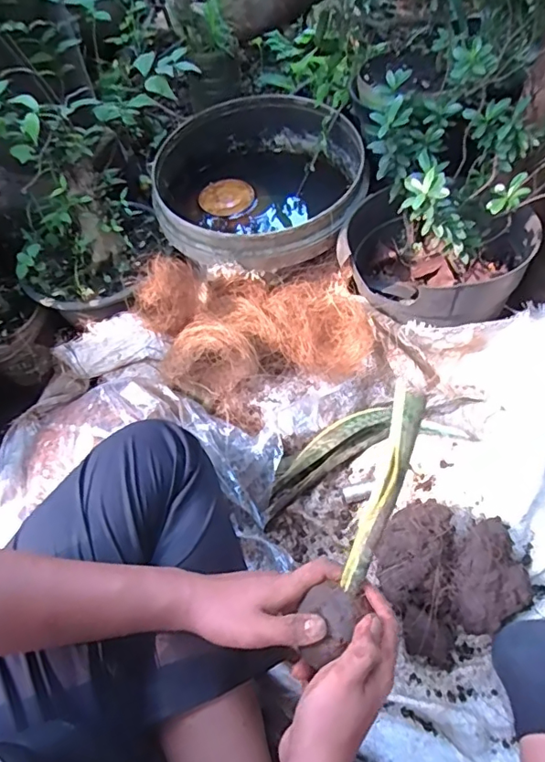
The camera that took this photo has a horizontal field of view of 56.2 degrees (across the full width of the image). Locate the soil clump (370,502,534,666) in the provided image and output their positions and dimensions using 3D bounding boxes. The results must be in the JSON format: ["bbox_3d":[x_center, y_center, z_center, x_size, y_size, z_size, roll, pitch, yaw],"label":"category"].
[{"bbox_3d":[0.186,0.200,0.542,0.147,0.093,0.139,-2,56,3],"label":"soil clump"}]

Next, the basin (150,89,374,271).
[{"bbox_3d":[-0.018,-0.279,0.770,0.293,0.130,0.305,-2,56,3],"label":"basin"}]

